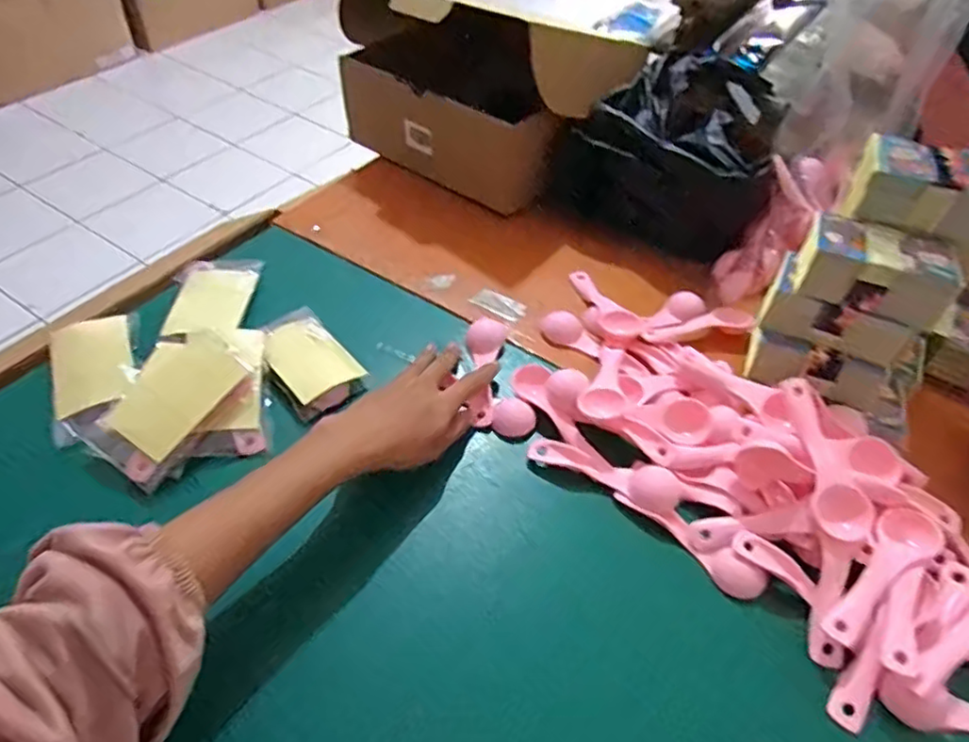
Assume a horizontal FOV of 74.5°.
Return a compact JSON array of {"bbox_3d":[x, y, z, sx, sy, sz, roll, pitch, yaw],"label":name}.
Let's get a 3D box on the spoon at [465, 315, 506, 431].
[{"bbox_3d":[0.001,0.000,0.541,0.032,0.018,0.110,3,51,-3],"label":"spoon"}]

